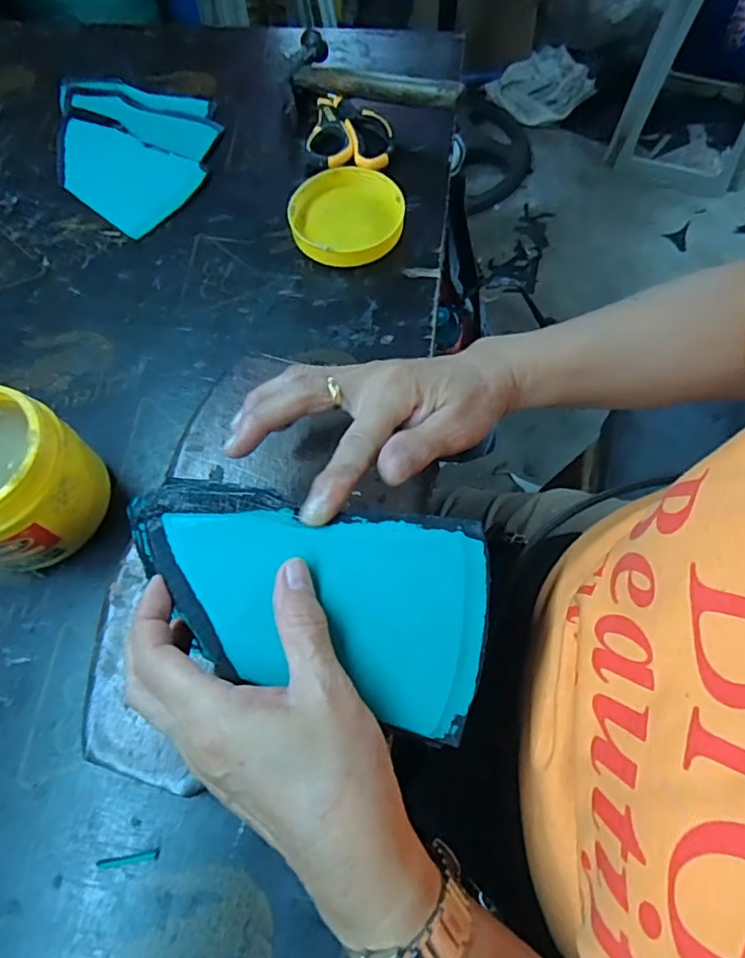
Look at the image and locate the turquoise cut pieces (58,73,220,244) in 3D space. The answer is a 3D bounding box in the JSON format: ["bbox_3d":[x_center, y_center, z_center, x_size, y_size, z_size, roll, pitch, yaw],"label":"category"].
[{"bbox_3d":[-0.237,-0.327,0.544,0.210,0.015,0.156,36,72,17],"label":"turquoise cut pieces"}]

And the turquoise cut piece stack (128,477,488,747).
[{"bbox_3d":[-0.033,0.046,0.268,0.176,0.011,0.094,17,67,9],"label":"turquoise cut piece stack"}]

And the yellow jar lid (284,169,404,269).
[{"bbox_3d":[-0.021,-0.217,0.474,0.092,0.026,0.092,-1,65,3],"label":"yellow jar lid"}]

